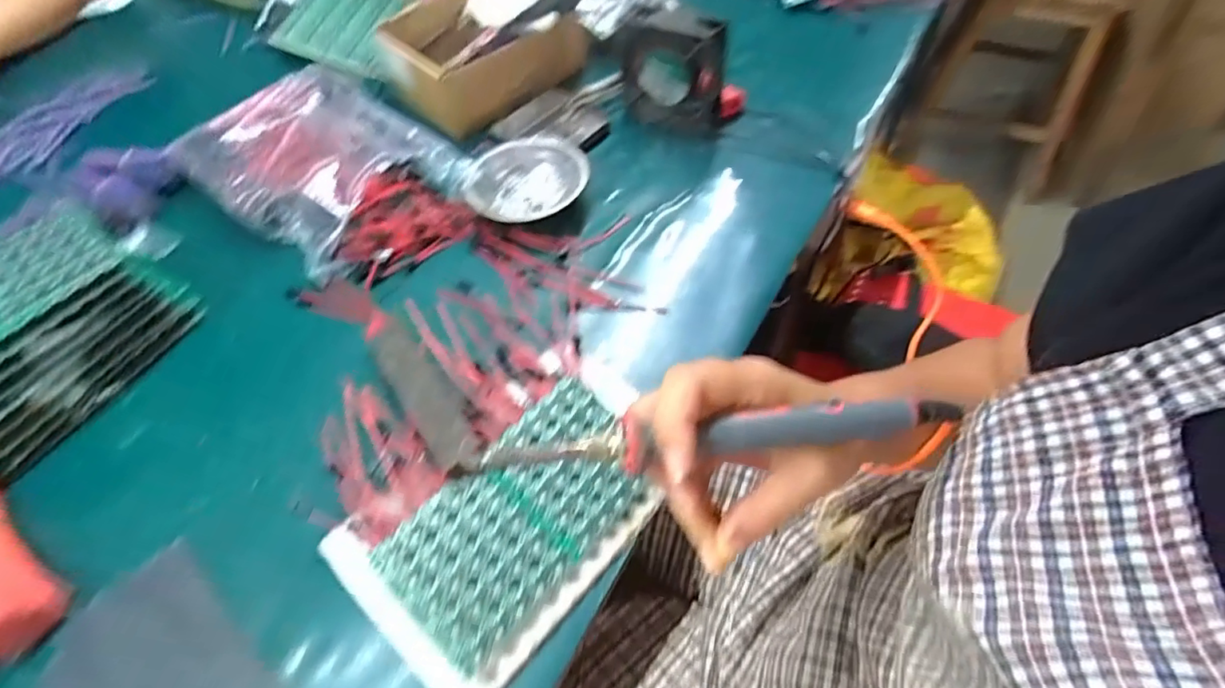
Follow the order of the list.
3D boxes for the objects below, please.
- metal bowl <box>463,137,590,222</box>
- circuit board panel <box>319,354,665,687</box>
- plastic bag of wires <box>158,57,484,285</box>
[{"bbox_3d":[-0.093,-0.187,0.626,0.130,0.043,0.110,-9,56,-5],"label":"metal bowl"},{"bbox_3d":[-0.068,0.117,0.433,0.159,0.034,0.250,36,65,25],"label":"circuit board panel"},{"bbox_3d":[-0.310,-0.203,0.619,0.325,0.087,0.201,34,62,21],"label":"plastic bag of wires"}]

